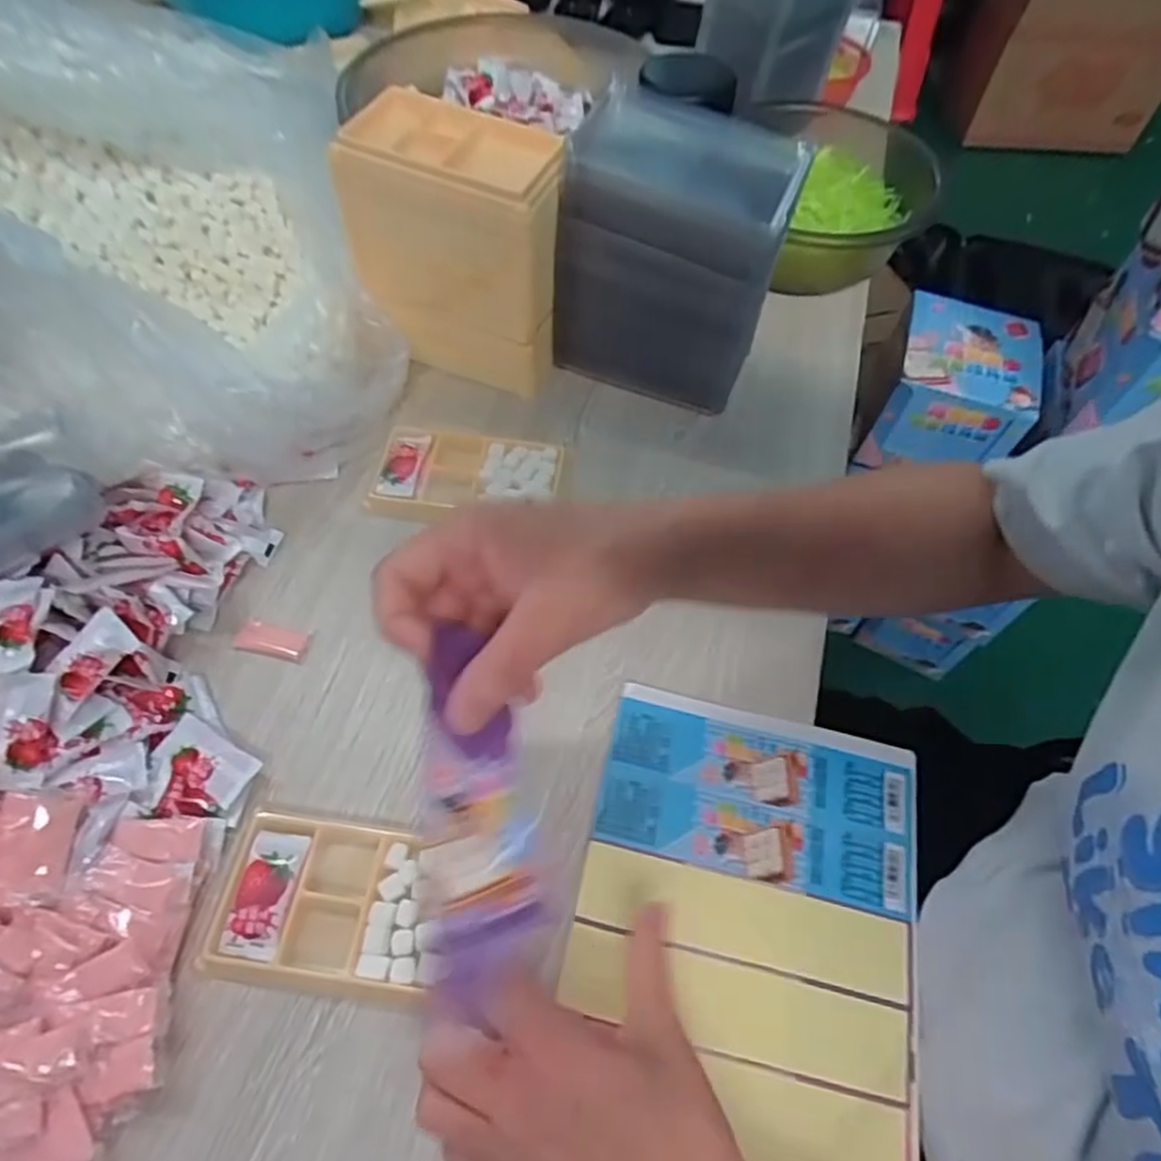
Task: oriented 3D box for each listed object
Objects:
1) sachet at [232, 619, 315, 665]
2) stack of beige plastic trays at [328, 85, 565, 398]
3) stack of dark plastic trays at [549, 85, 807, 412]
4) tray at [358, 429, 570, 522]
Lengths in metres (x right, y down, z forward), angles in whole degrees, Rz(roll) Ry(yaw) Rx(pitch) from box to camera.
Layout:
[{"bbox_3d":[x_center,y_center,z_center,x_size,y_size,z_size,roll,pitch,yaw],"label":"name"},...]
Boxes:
[{"bbox_3d":[-0.186,0.037,0.432,0.046,0.004,0.021,14,58,5],"label":"sachet"},{"bbox_3d":[-0.083,-0.230,0.508,0.137,0.158,0.079,17,58,7],"label":"stack of beige plastic trays"},{"bbox_3d":[0.062,-0.228,0.515,0.143,0.170,0.101,19,58,8],"label":"stack of dark plastic trays"},{"bbox_3d":[-0.079,-0.072,0.496,0.125,0.014,0.071,5,58,-1],"label":"tray"}]

